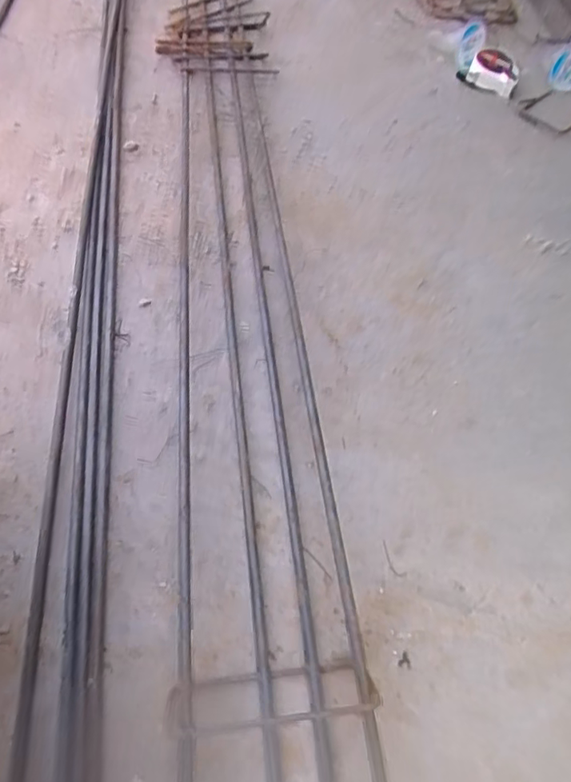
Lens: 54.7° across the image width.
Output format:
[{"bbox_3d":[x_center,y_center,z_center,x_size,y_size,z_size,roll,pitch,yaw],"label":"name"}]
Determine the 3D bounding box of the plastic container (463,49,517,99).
[{"bbox_3d":[0.311,-0.477,0.826,0.076,0.034,0.065,20,60,8],"label":"plastic container"}]

